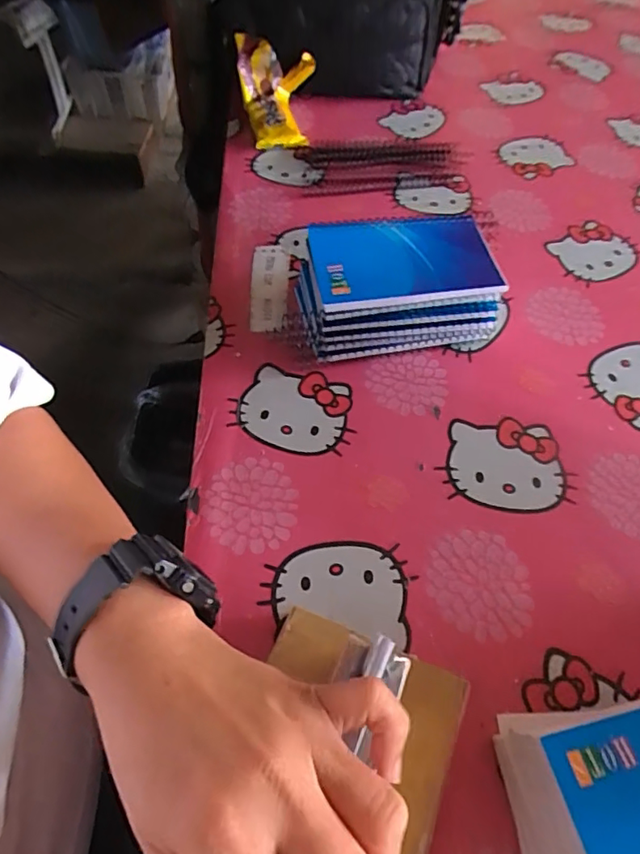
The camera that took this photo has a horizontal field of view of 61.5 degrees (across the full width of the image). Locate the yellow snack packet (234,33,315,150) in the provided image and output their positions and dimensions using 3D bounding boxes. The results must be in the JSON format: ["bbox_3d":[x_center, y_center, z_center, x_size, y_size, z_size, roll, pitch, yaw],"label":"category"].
[{"bbox_3d":[-0.042,-0.374,0.601,0.081,0.064,0.124,-11,57,-10],"label":"yellow snack packet"}]

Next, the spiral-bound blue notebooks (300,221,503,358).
[{"bbox_3d":[0.054,-0.107,0.419,0.137,0.074,0.085,-6,56,-6],"label":"spiral-bound blue notebooks"}]

